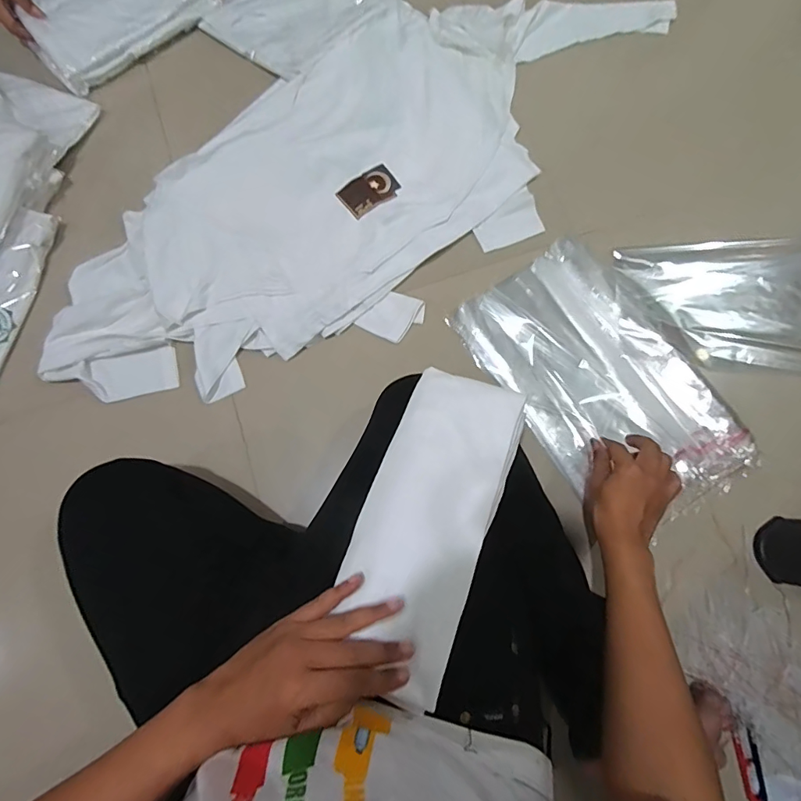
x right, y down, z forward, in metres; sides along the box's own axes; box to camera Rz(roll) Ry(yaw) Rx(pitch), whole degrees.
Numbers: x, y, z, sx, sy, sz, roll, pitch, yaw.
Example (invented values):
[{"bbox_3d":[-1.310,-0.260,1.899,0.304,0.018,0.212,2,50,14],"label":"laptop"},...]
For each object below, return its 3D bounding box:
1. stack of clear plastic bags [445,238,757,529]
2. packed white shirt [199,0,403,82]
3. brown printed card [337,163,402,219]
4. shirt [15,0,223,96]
[{"bbox_3d":[0.296,-0.029,0.676,0.255,0.023,0.418,-33,79,-6],"label":"stack of clear plastic bags"},{"bbox_3d":[-0.174,-0.734,0.837,0.266,0.019,0.297,38,81,9],"label":"packed white shirt"},{"bbox_3d":[-0.049,-0.336,0.737,0.094,0.004,0.062,-35,82,-8],"label":"brown printed card"},{"bbox_3d":[-0.543,-0.756,0.843,0.321,0.035,0.285,-37,79,-6],"label":"shirt"}]

